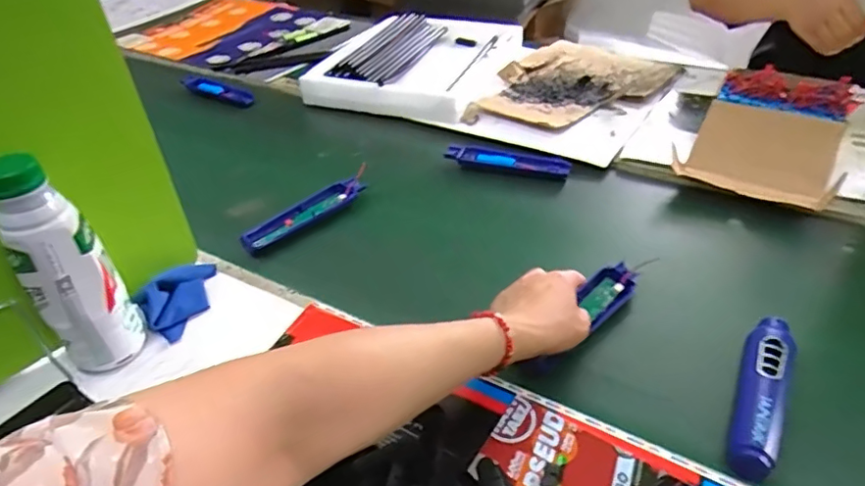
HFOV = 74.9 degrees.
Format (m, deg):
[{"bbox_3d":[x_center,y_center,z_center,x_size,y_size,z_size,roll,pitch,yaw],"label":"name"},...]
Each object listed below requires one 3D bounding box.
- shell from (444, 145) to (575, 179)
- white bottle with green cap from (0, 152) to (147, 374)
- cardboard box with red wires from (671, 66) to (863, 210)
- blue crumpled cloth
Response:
[{"bbox_3d":[0.105,-0.111,0.784,0.165,0.021,0.047,13,40,19],"label":"shell"},{"bbox_3d":[-0.306,0.022,0.472,0.064,0.189,0.052,-28,44,-29],"label":"white bottle with green cap"},{"bbox_3d":[0.455,-0.147,0.757,0.177,0.078,0.249,21,44,28],"label":"cardboard box with red wires"},{"bbox_3d":[-0.251,0.050,0.572,0.053,0.042,0.095,22,44,29],"label":"blue crumpled cloth"}]

